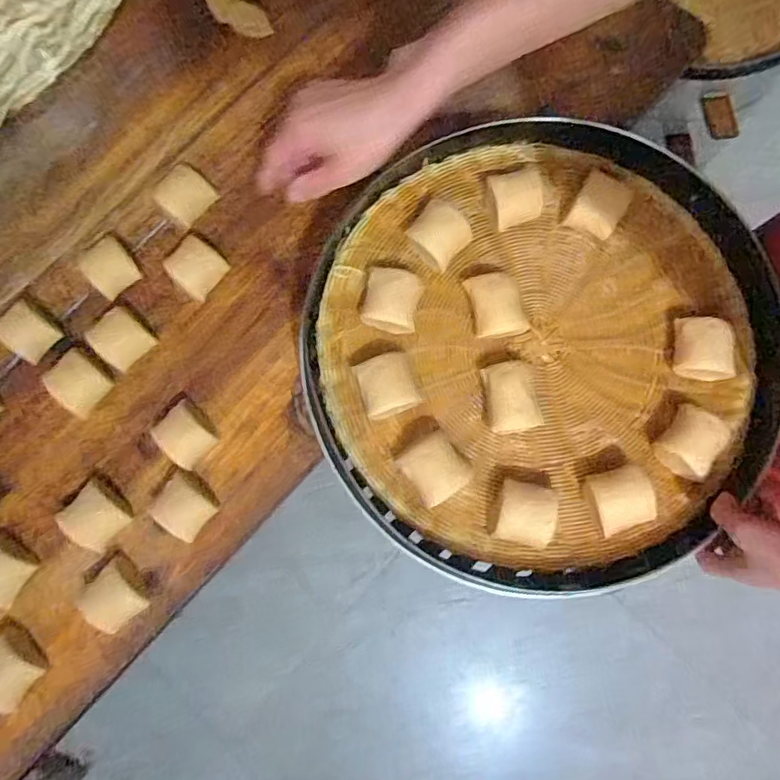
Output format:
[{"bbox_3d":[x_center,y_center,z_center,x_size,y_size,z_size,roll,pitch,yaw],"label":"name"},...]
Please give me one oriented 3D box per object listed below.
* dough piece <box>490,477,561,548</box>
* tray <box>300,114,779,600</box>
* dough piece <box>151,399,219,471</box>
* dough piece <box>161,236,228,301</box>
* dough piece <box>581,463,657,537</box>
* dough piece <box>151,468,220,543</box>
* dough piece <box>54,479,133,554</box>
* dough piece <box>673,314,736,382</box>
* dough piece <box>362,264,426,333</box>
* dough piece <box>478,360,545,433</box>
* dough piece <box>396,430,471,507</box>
[{"bbox_3d":[0.126,0.114,0.503,0.048,0.028,0.057,14,78,4],"label":"dough piece"},{"bbox_3d":[0.160,-0.053,0.536,0.480,0.056,0.447,0,78,1],"label":"tray"},{"bbox_3d":[-0.214,0.047,0.573,0.057,0.031,0.051,41,82,9],"label":"dough piece"},{"bbox_3d":[-0.216,-0.137,0.608,0.053,0.024,0.054,38,81,9],"label":"dough piece"},{"bbox_3d":[0.216,0.102,0.511,0.054,0.031,0.053,-16,78,-2],"label":"dough piece"},{"bbox_3d":[-0.209,0.120,0.562,0.052,0.031,0.054,32,80,8],"label":"dough piece"},{"bbox_3d":[-0.300,0.129,0.550,0.053,0.034,0.047,37,81,9],"label":"dough piece"},{"bbox_3d":[0.308,-0.041,0.540,0.054,0.027,0.060,5,78,3],"label":"dough piece"},{"bbox_3d":[0.004,-0.095,0.531,0.052,0.034,0.069,12,78,4],"label":"dough piece"},{"bbox_3d":[0.117,0.008,0.530,0.052,0.036,0.067,-9,77,-1],"label":"dough piece"},{"bbox_3d":[0.042,0.073,0.502,0.054,0.037,0.058,-37,79,-7],"label":"dough piece"}]

